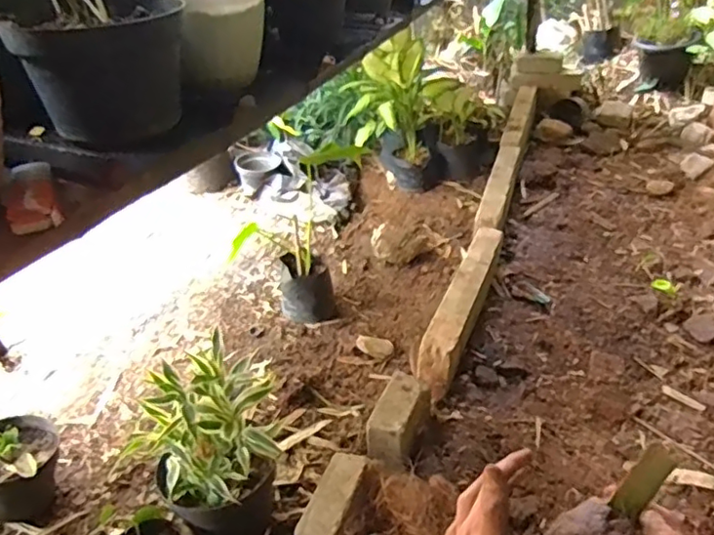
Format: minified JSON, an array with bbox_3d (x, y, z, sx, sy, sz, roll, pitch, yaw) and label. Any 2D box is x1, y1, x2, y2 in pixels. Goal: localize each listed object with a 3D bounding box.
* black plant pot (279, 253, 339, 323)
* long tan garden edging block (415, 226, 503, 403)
[{"bbox_3d":[-0.146,0.057,1.702,0.148,0.166,0.149,-5,33,3],"label":"black plant pot"},{"bbox_3d":[0.282,0.106,1.551,0.089,0.149,0.573,9,37,23],"label":"long tan garden edging block"}]

